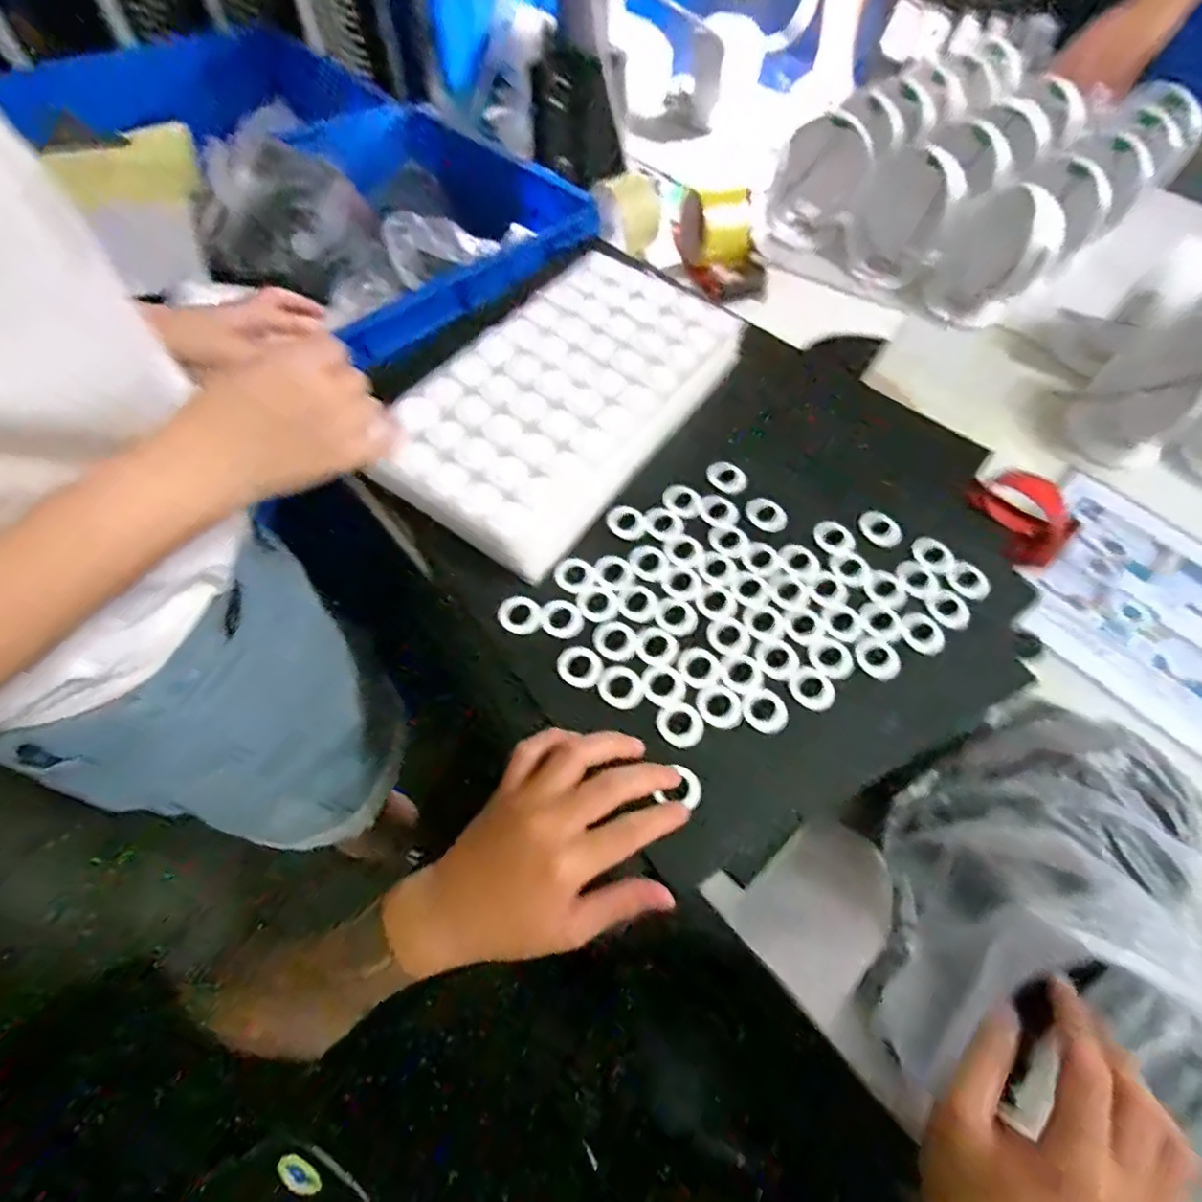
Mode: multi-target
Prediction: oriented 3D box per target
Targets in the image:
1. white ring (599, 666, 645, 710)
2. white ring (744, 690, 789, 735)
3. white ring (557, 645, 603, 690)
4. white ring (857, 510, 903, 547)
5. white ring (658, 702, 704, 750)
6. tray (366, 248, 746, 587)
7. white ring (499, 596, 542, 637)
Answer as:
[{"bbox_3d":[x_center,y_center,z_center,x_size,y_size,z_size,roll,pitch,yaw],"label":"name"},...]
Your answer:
[{"bbox_3d":[0.014,0.060,0.415,0.031,0.005,0.028,29,64,16],"label":"white ring"},{"bbox_3d":[0.109,0.073,0.402,0.028,0.004,0.029,0,60,0],"label":"white ring"},{"bbox_3d":[-0.014,0.045,0.420,0.031,0.005,0.028,26,64,14],"label":"white ring"},{"bbox_3d":[0.224,-0.058,0.486,0.031,0.004,0.035,-27,63,-14],"label":"white ring"},{"bbox_3d":[0.052,0.082,0.397,0.028,0.005,0.027,0,60,0],"label":"white ring"},{"bbox_3d":[-0.029,-0.166,0.510,0.172,0.059,0.318,34,66,18],"label":"tray"},{"bbox_3d":[-0.058,0.010,0.438,0.030,0.007,0.027,-2,60,-1],"label":"white ring"}]

